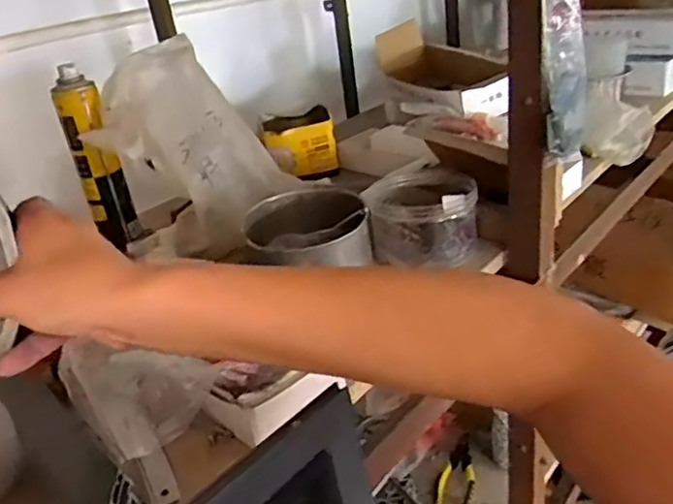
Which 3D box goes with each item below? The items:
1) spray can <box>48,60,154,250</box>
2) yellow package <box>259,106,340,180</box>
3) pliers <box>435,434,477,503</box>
[{"bbox_3d":[-0.286,-0.106,0.727,0.054,0.217,0.058,-18,30,-18],"label":"spray can"},{"bbox_3d":[-0.057,-0.168,0.942,0.108,0.079,0.105,-10,28,-5],"label":"yellow package"},{"bbox_3d":[0.192,0.351,0.942,0.052,0.026,0.137,7,32,26],"label":"pliers"}]

